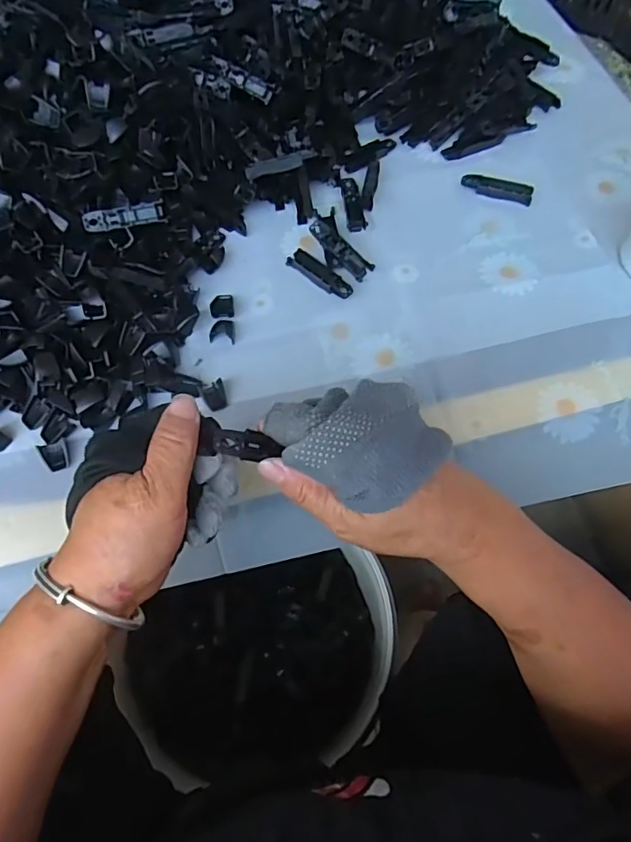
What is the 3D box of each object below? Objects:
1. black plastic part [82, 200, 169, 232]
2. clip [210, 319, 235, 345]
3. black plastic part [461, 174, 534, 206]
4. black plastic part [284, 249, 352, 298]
[{"bbox_3d":[-0.155,-0.166,0.443,0.065,0.009,0.017,-11,94,-7],"label":"black plastic part"},{"bbox_3d":[-0.076,-0.074,0.436,0.020,0.010,0.021,-7,65,-2],"label":"clip"},{"bbox_3d":[0.168,-0.215,0.503,0.065,0.006,0.023,20,66,10],"label":"black plastic part"},{"bbox_3d":[0.004,-0.124,0.460,0.065,0.005,0.019,40,71,17],"label":"black plastic part"}]

